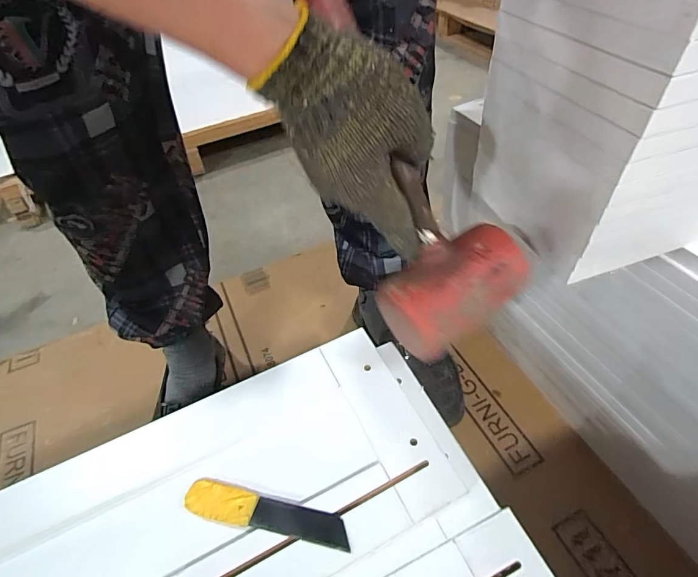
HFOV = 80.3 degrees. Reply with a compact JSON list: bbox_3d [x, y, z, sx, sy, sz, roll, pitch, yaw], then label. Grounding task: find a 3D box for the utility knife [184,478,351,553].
[{"bbox_3d":[-0.051,0.137,0.250,0.102,0.004,0.020,9,49,12],"label":"utility knife"}]

